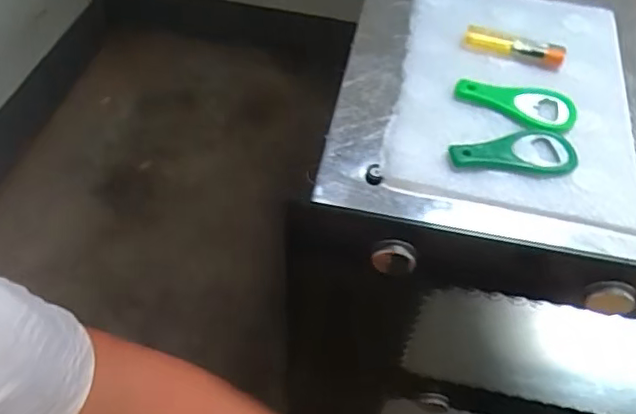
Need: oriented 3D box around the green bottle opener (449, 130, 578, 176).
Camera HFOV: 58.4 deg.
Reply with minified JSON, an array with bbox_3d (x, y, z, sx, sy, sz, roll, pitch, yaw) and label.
[{"bbox_3d":[0.142,-0.042,0.417,0.091,0.006,0.043,-1,53,-2],"label":"green bottle opener"}]

